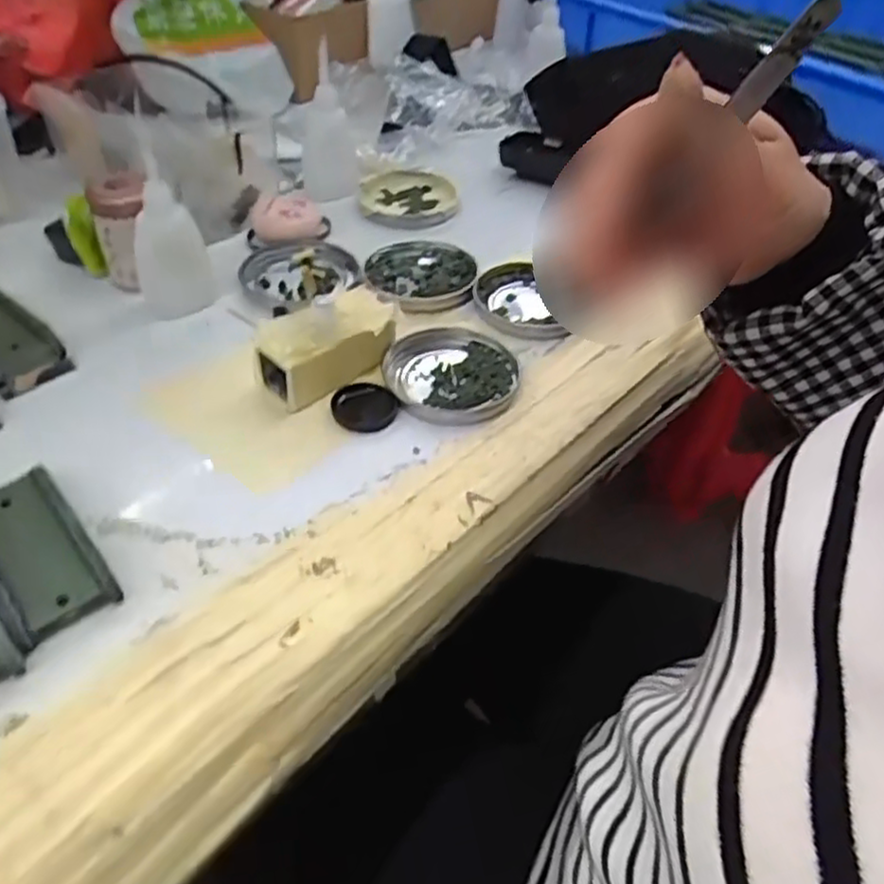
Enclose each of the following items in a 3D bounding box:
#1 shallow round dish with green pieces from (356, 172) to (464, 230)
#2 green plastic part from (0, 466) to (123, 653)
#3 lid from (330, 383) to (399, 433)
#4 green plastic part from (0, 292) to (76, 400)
[{"bbox_3d":[-0.027,-0.196,0.605,0.078,0.015,0.086,0,45,-6],"label":"shallow round dish with green pieces"},{"bbox_3d":[-0.180,0.047,0.329,0.040,0.017,0.087,-30,55,-31],"label":"green plastic part"},{"bbox_3d":[-0.043,-0.019,0.416,0.037,0.005,0.033,16,46,10],"label":"lid"},{"bbox_3d":[-0.258,-0.061,0.429,0.086,0.014,0.046,36,52,27],"label":"green plastic part"}]

